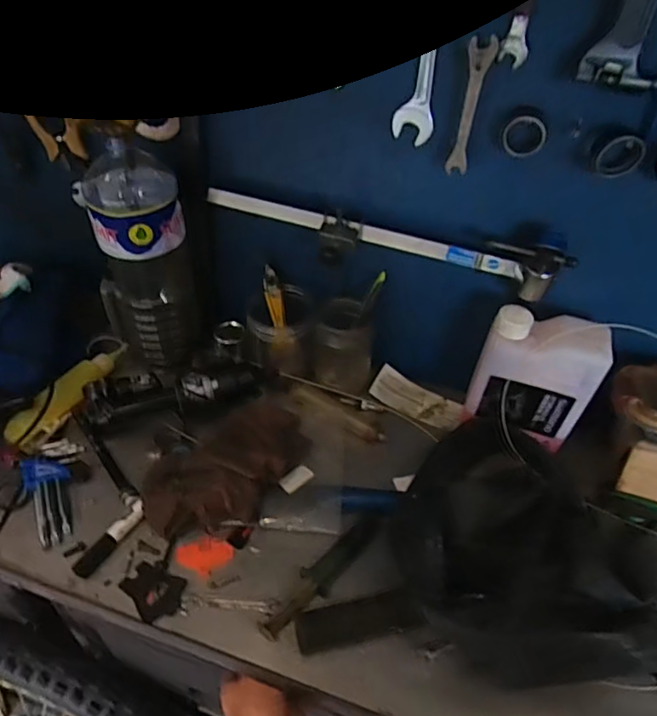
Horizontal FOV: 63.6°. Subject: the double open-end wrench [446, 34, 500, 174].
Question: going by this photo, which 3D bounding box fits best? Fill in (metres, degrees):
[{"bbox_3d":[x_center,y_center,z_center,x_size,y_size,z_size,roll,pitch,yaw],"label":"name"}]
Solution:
[{"bbox_3d":[0.132,-0.232,0.494,0.024,0.116,0.009,14,42,11],"label":"double open-end wrench"}]

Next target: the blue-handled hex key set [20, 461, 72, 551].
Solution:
[{"bbox_3d":[-0.299,0.150,0.571,0.043,0.017,0.106,-17,59,-22],"label":"blue-handled hex key set"}]

